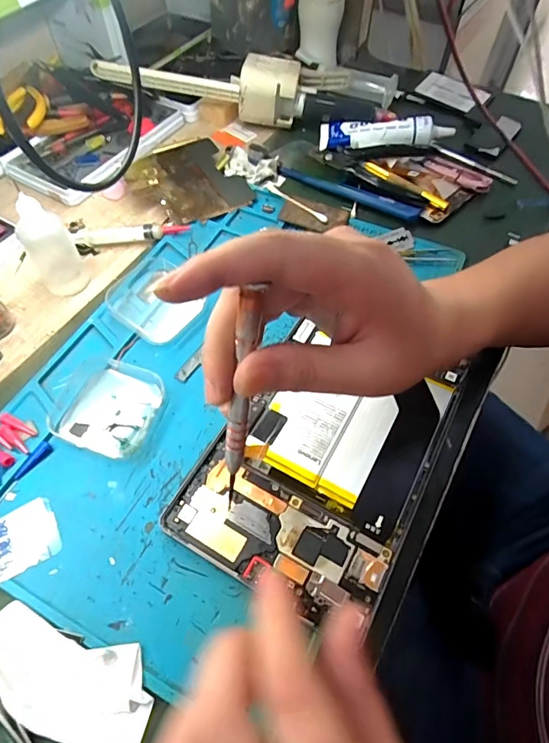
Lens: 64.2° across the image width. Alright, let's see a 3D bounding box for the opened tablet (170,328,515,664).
[{"bbox_3d":[0.046,0.043,0.280,0.133,0.015,0.206,29,62,16],"label":"opened tablet"}]

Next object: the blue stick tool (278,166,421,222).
[{"bbox_3d":[0.067,-0.175,0.419,0.148,0.008,0.016,28,61,15],"label":"blue stick tool"}]

